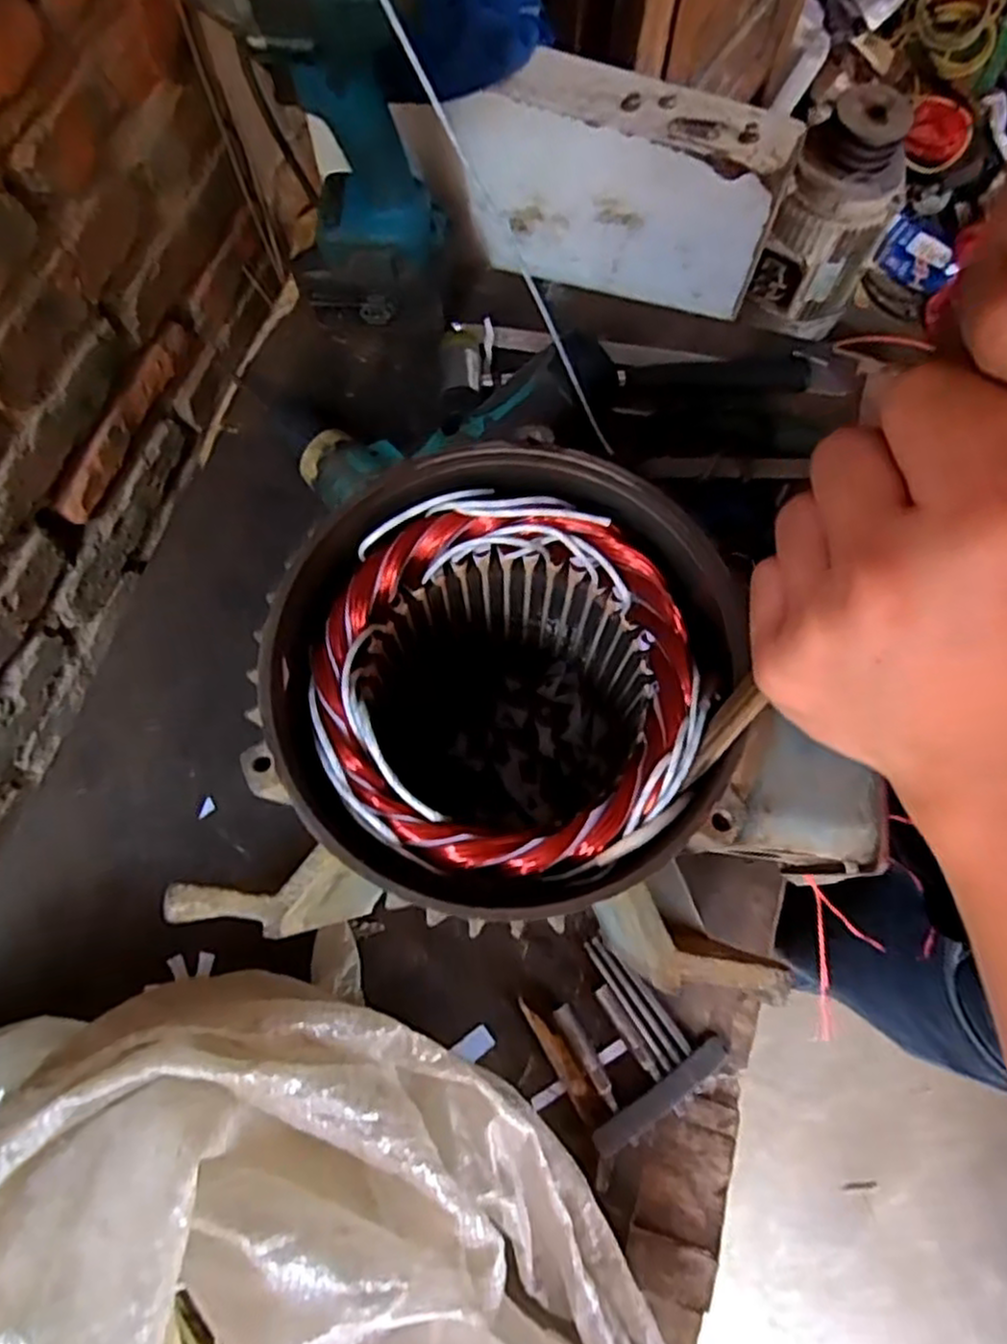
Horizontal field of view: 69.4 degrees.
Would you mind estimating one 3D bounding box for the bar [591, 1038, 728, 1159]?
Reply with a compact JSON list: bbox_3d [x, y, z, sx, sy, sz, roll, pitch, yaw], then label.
[{"bbox_3d":[0.086,0.231,0.398,0.087,0.010,0.013,-32,76,-9],"label":"bar"}]

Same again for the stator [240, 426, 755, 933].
[{"bbox_3d":[0.000,0.022,0.362,0.182,0.194,0.178,0,73,0],"label":"stator"}]

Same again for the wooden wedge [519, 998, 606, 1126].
[{"bbox_3d":[0.033,0.218,0.409,0.014,0.009,0.071,-32,76,-9],"label":"wooden wedge"}]

